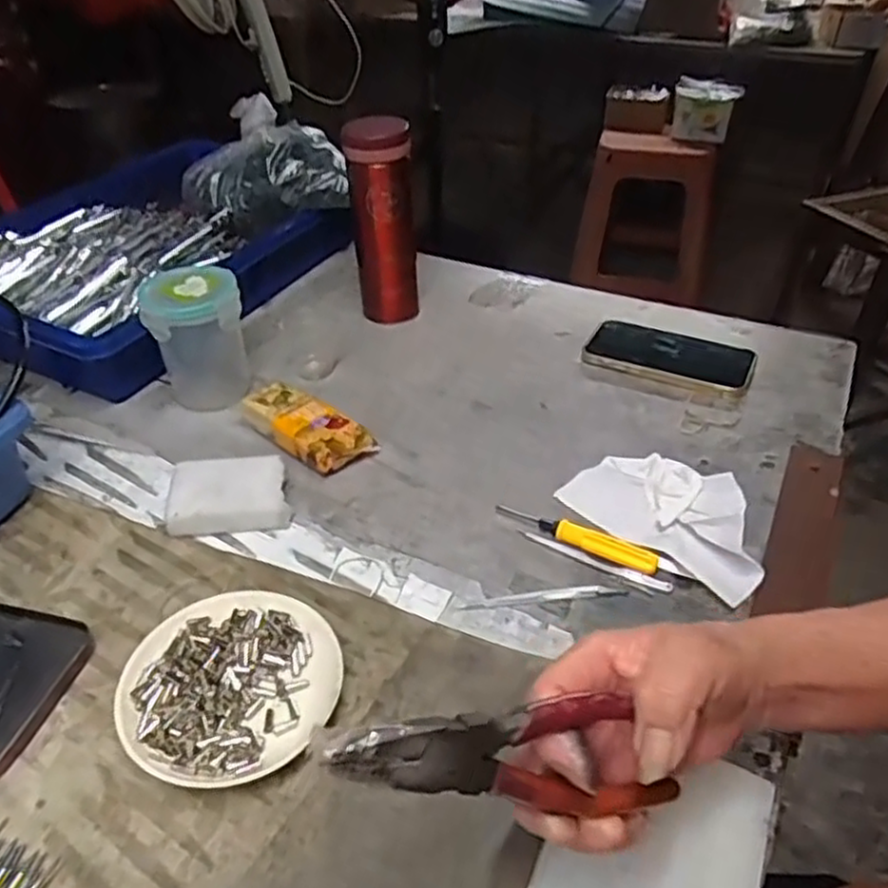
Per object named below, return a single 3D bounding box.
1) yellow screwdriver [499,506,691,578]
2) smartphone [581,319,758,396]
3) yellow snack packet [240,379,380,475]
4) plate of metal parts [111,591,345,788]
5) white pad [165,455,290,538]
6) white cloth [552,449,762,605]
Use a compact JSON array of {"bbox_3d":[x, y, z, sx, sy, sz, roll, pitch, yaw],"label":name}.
[{"bbox_3d":[0.098,0.065,0.501,0.135,0.013,0.018,20,44,25],"label":"yellow screwdriver"},{"bbox_3d":[0.211,-0.085,0.686,0.150,0.018,0.078,19,43,24],"label":"smartphone"},{"bbox_3d":[-0.114,-0.012,0.592,0.112,0.034,0.050,24,46,29],"label":"yellow snack packet"},{"bbox_3d":[-0.120,0.136,0.415,0.109,0.022,0.117,-1,39,1],"label":"plate of metal parts"},{"bbox_3d":[-0.156,0.037,0.535,0.080,0.026,0.060,-6,39,-5],"label":"white pad"},{"bbox_3d":[0.167,0.037,0.518,0.144,0.034,0.092,30,48,33],"label":"white cloth"}]

